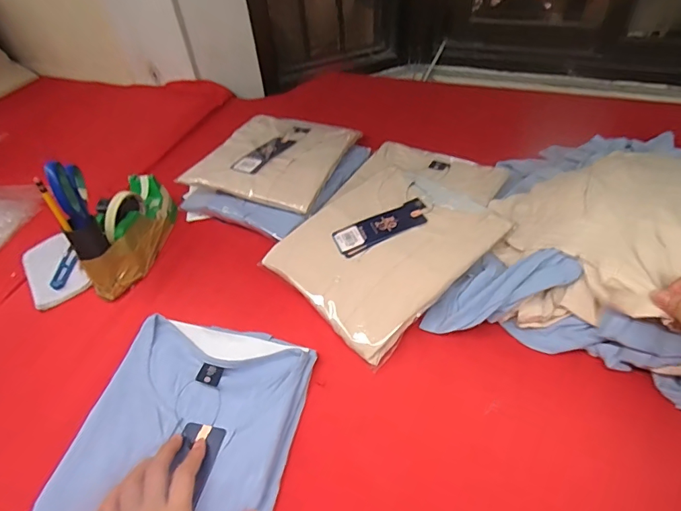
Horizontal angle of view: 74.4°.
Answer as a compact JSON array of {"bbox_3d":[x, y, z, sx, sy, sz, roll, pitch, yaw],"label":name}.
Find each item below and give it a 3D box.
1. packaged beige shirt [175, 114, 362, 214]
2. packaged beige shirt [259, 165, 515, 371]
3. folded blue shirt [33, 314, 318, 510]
[{"bbox_3d":[-0.102,-0.170,0.734,0.209,0.032,0.245,14,47,19],"label":"packaged beige shirt"},{"bbox_3d":[0.058,-0.019,0.591,0.257,0.025,0.216,-40,54,-19],"label":"packaged beige shirt"},{"bbox_3d":[-0.164,0.184,0.465,0.219,0.025,0.255,7,45,12],"label":"folded blue shirt"}]

